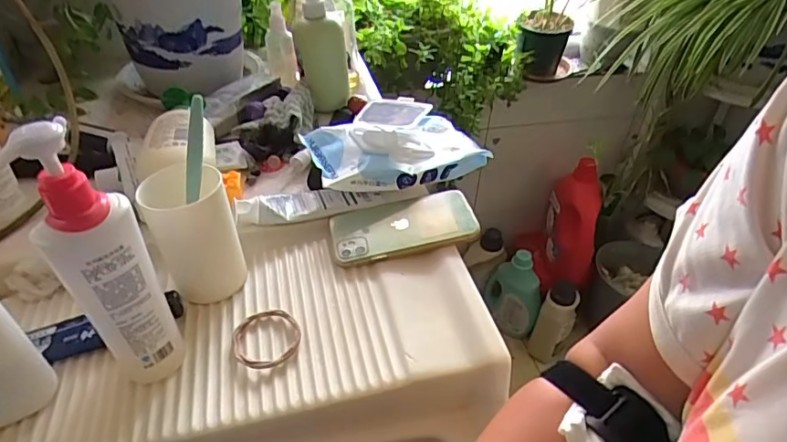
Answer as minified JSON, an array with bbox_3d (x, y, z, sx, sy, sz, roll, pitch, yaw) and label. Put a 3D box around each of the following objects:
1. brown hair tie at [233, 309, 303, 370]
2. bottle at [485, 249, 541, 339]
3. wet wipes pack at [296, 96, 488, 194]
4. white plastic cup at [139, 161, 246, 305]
[{"bbox_3d":[-0.111,0.101,0.444,0.057,0.007,0.060,2,39,-2],"label":"brown hair tie"},{"bbox_3d":[0.386,0.216,1.641,0.092,0.301,0.187,-27,48,-32],"label":"bottle"},{"bbox_3d":[0.008,-0.098,0.608,0.205,0.076,0.117,-14,42,-20],"label":"wet wipes pack"},{"bbox_3d":[-0.180,0.007,0.465,0.068,0.114,0.064,2,39,-2],"label":"white plastic cup"}]

